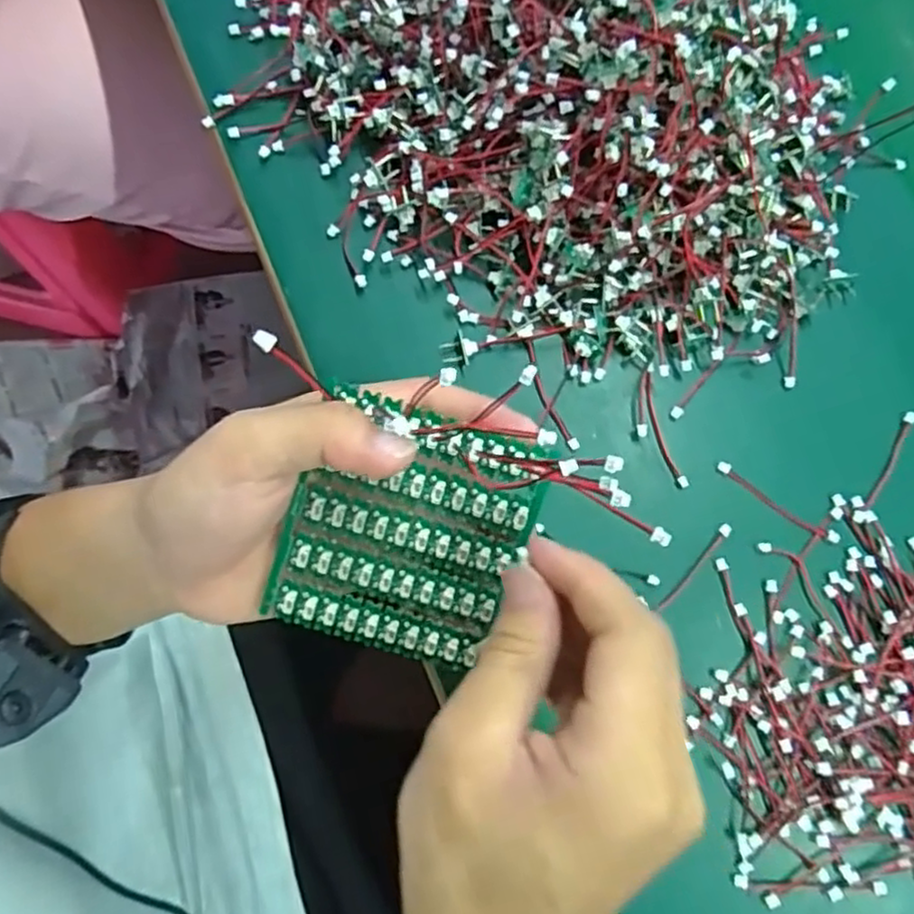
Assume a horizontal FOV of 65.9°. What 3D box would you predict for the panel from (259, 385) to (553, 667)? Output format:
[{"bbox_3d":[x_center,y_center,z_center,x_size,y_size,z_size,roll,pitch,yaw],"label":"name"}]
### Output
[{"bbox_3d":[-0.017,0.027,0.245,0.078,0.006,0.084,19,100,-5],"label":"panel"}]

